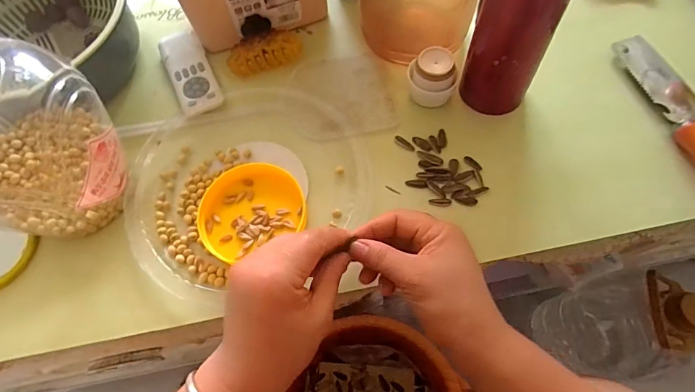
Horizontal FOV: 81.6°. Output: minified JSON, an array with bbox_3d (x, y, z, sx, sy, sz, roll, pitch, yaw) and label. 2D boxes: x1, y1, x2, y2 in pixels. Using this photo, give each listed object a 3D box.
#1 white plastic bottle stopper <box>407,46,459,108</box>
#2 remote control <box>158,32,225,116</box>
[{"bbox_3d":[0.088,-0.120,0.418,0.041,0.048,0.043,-1,65,3],"label":"white plastic bottle stopper"},{"bbox_3d":[-0.181,-0.144,0.461,0.046,0.008,0.130,-27,66,-9],"label":"remote control"}]

